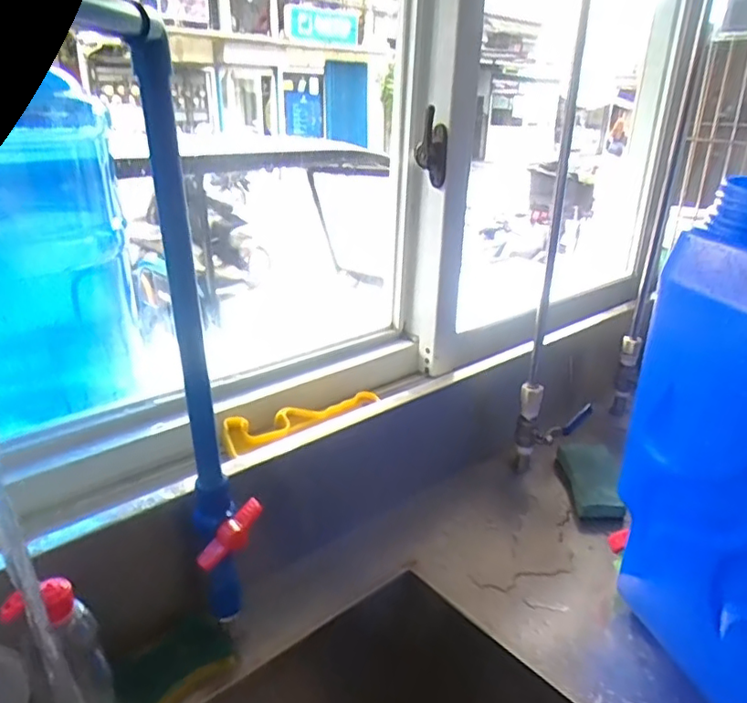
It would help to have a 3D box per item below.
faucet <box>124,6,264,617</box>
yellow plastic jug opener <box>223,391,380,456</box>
[{"bbox_3d":[-0.132,0.021,0.455,0.050,0.456,0.045,-6,24,-16],"label":"faucet"},{"bbox_3d":[-0.078,0.070,0.687,0.198,0.022,0.034,-16,28,-35],"label":"yellow plastic jug opener"}]

